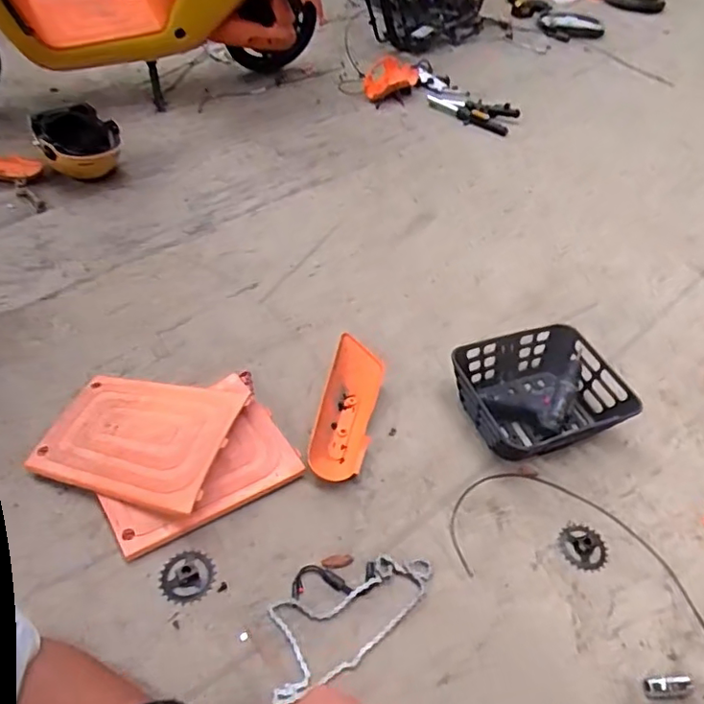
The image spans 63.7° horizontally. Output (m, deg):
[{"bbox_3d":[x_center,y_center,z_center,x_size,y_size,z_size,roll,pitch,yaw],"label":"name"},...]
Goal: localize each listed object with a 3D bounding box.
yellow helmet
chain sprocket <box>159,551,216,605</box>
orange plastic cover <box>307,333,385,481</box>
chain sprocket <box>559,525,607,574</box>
[{"bbox_3d":[-0.766,-0.581,1.596,0.218,0.171,0.207,-17,51,-21],"label":"yellow helmet"},{"bbox_3d":[-0.265,0.363,0.915,0.085,0.009,0.081,3,47,-3],"label":"chain sprocket"},{"bbox_3d":[-0.011,0.111,1.151,0.114,0.063,0.317,11,47,4],"label":"orange plastic cover"},{"bbox_3d":[0.415,0.351,1.015,0.086,0.006,0.084,3,47,-3],"label":"chain sprocket"}]

